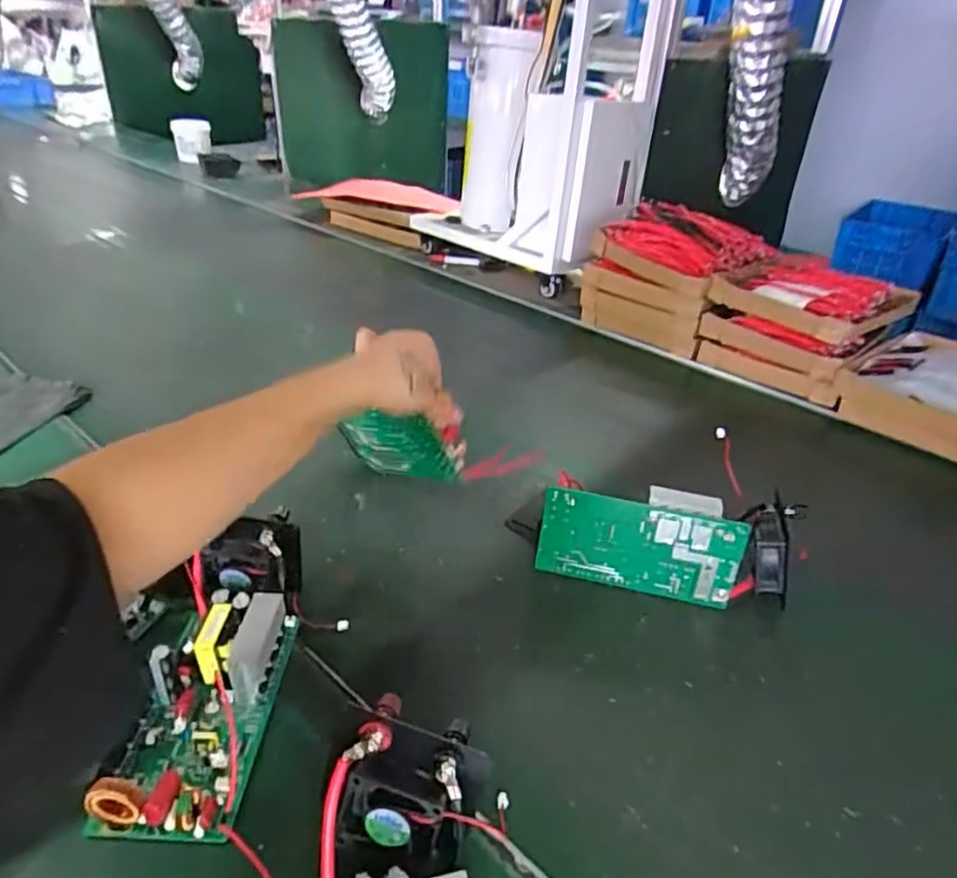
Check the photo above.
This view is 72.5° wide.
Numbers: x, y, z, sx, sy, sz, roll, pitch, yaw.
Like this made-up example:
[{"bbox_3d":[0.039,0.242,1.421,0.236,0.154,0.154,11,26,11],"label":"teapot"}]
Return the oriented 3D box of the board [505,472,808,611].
[{"bbox_3d":[0.173,0.095,0.649,0.271,0.095,0.079,8,31,7],"label":"board"}]

